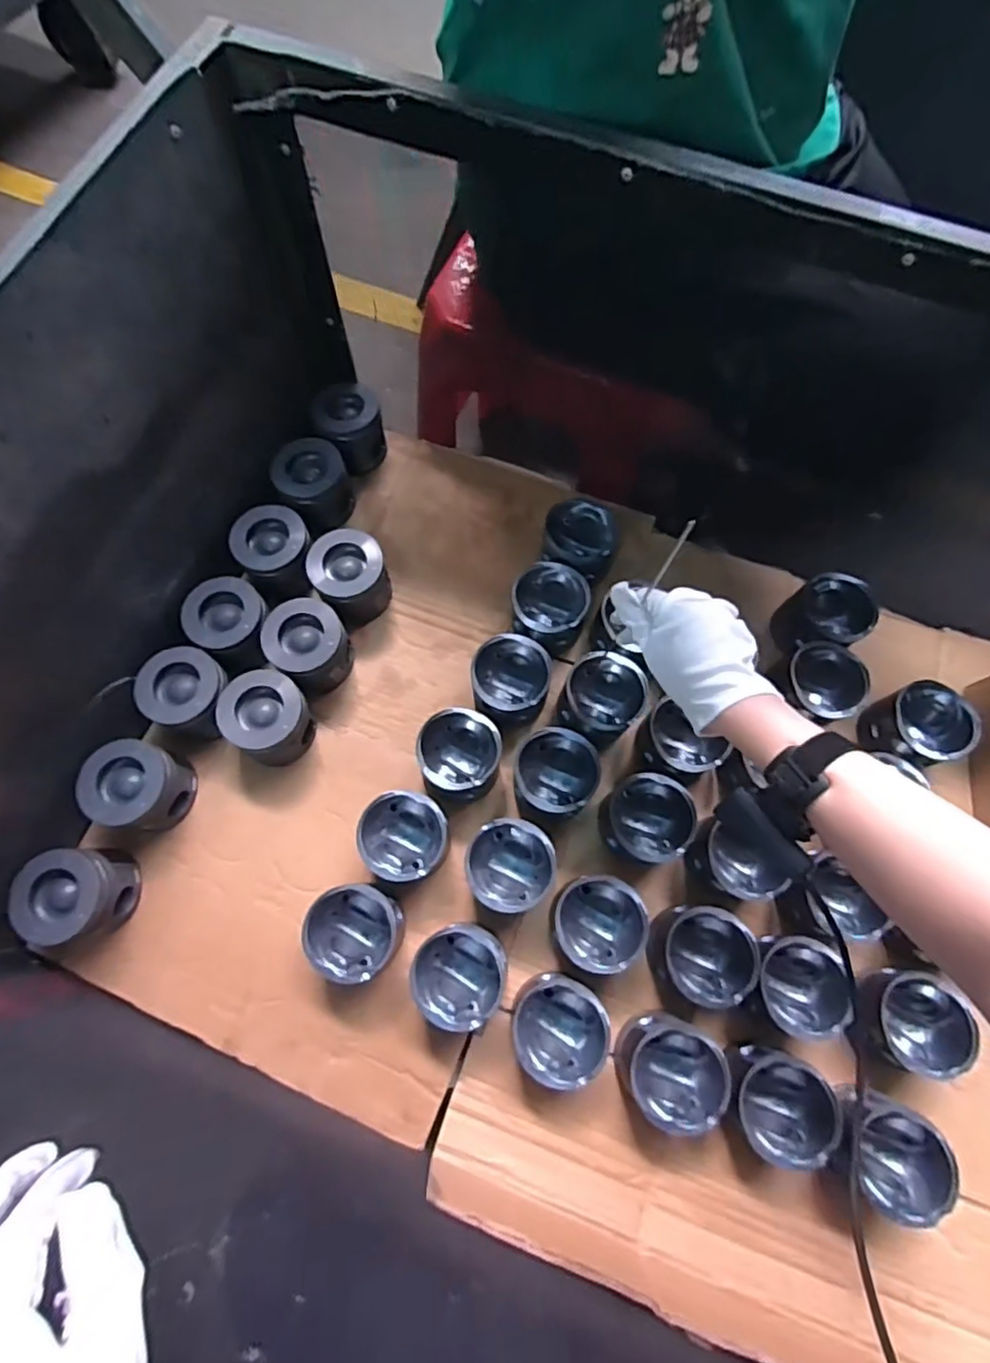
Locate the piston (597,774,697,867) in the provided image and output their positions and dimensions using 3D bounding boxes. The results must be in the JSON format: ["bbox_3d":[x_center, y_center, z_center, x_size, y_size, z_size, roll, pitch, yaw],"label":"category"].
[{"bbox_3d":[0.155,0.145,0.649,0.082,0.068,0.084,0,72,-1],"label":"piston"}]

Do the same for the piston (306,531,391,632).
[{"bbox_3d":[-0.168,-0.122,0.732,0.082,0.084,0.080,0,72,-1],"label":"piston"}]

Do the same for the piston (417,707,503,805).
[{"bbox_3d":[-0.037,0.082,0.672,0.083,0.078,0.092,-6,72,-3],"label":"piston"}]

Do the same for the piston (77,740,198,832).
[{"bbox_3d":[-0.370,0.108,0.651,0.080,0.076,0.081,0,72,-1],"label":"piston"}]

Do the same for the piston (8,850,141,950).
[{"bbox_3d":[-0.414,0.212,0.624,0.082,0.074,0.085,-1,72,-1],"label":"piston"}]

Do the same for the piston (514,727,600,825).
[{"bbox_3d":[0.062,0.101,0.665,0.082,0.070,0.090,0,72,-1],"label":"piston"}]

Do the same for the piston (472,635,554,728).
[{"bbox_3d":[0.018,0.001,0.698,0.083,0.075,0.087,0,72,-1],"label":"piston"}]

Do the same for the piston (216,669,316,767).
[{"bbox_3d":[-0.244,0.041,0.681,0.086,0.074,0.090,-42,77,-13],"label":"piston"}]

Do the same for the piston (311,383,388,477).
[{"bbox_3d":[-0.181,-0.315,0.794,0.090,0.074,0.094,-22,74,-8],"label":"piston"}]

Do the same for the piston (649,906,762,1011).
[{"bbox_3d":[0.199,0.264,0.610,0.084,0.069,0.082,4,72,1],"label":"piston"}]

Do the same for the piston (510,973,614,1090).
[{"bbox_3d":[0.058,0.319,0.581,0.081,0.068,0.083,0,72,-1],"label":"piston"}]

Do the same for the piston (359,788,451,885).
[{"bbox_3d":[-0.091,0.161,0.642,0.084,0.075,0.084,-4,72,-2],"label":"piston"}]

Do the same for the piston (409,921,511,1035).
[{"bbox_3d":[-0.032,0.280,0.602,0.087,0.077,0.083,0,72,-1],"label":"piston"}]

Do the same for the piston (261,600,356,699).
[{"bbox_3d":[-0.207,-0.039,0.707,0.091,0.077,0.083,0,72,-1],"label":"piston"}]

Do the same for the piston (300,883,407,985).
[{"bbox_3d":[-0.134,0.245,0.614,0.086,0.073,0.087,-3,72,-2],"label":"piston"}]

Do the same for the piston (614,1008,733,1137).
[{"bbox_3d":[0.161,0.355,0.577,0.086,0.075,0.081,3,72,0],"label":"piston"}]

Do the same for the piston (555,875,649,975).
[{"bbox_3d":[0.099,0.237,0.617,0.084,0.078,0.082,0,72,-1],"label":"piston"}]

